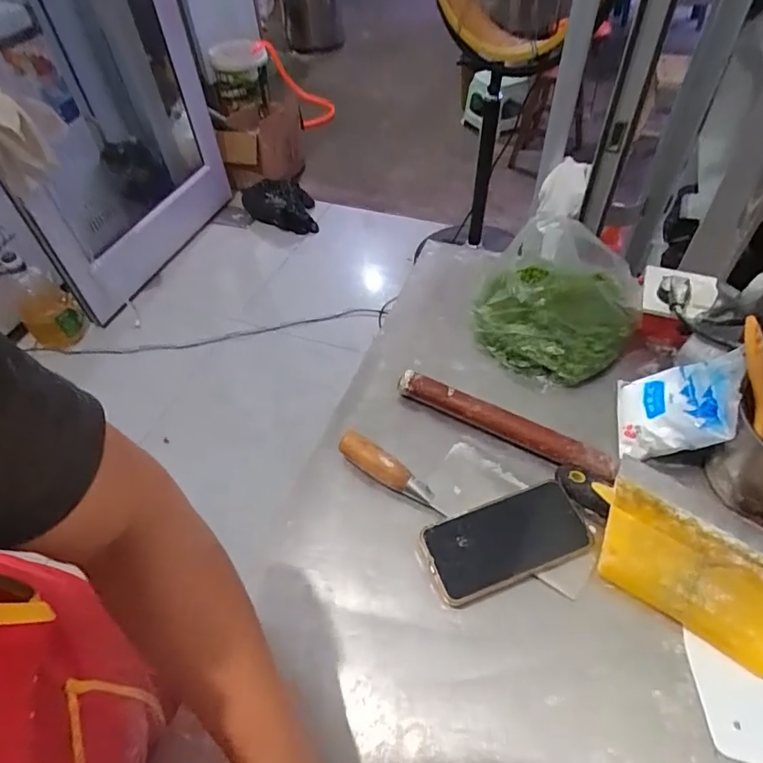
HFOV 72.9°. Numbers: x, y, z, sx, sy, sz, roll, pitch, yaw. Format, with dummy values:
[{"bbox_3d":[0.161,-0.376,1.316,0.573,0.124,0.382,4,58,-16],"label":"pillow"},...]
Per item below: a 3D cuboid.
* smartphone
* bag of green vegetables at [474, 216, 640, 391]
[{"bbox_3d":[0.123,0.155,0.506,0.157,0.017,0.078,-18,52,-11],"label":"smartphone"},{"bbox_3d":[0.216,-0.107,0.636,0.178,0.155,0.148,36,61,28],"label":"bag of green vegetables"}]

